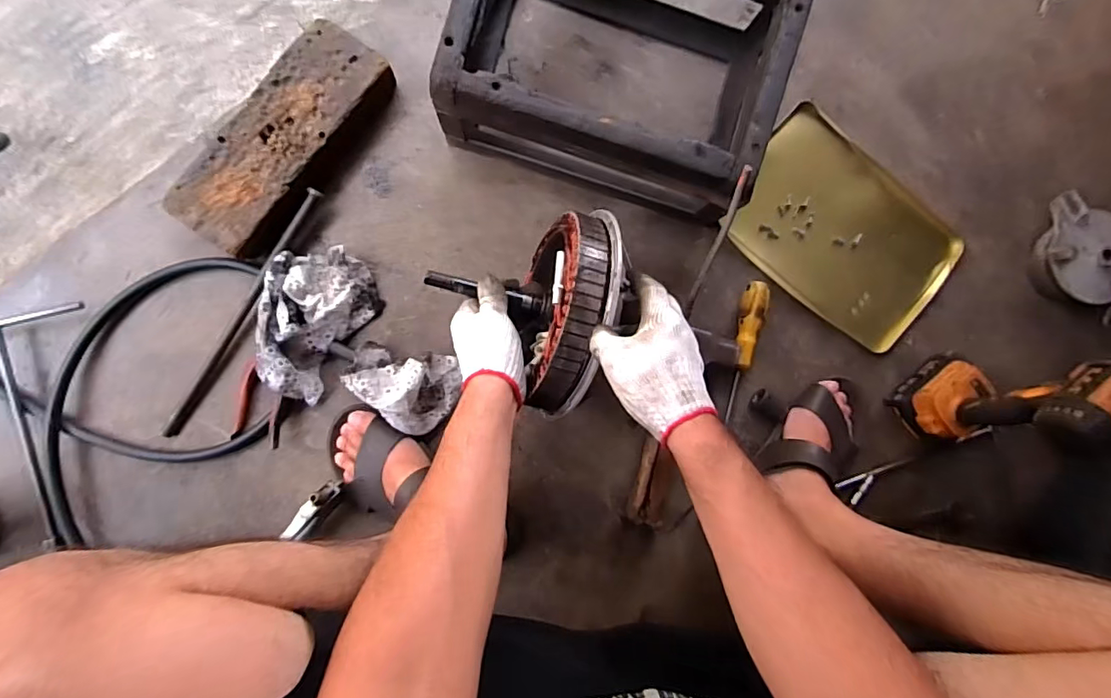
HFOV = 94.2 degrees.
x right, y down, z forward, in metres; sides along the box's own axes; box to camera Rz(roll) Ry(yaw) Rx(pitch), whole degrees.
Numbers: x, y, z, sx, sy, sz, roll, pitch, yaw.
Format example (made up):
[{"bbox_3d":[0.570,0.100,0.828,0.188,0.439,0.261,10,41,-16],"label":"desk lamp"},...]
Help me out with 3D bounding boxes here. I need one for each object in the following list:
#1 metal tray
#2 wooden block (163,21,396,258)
[{"bbox_3d":[0.386,-0.152,0.694,0.294,0.015,0.214,36,90,-4],"label":"metal tray"},{"bbox_3d":[-0.313,-0.241,0.613,0.113,0.062,0.285,37,87,-3],"label":"wooden block"}]

